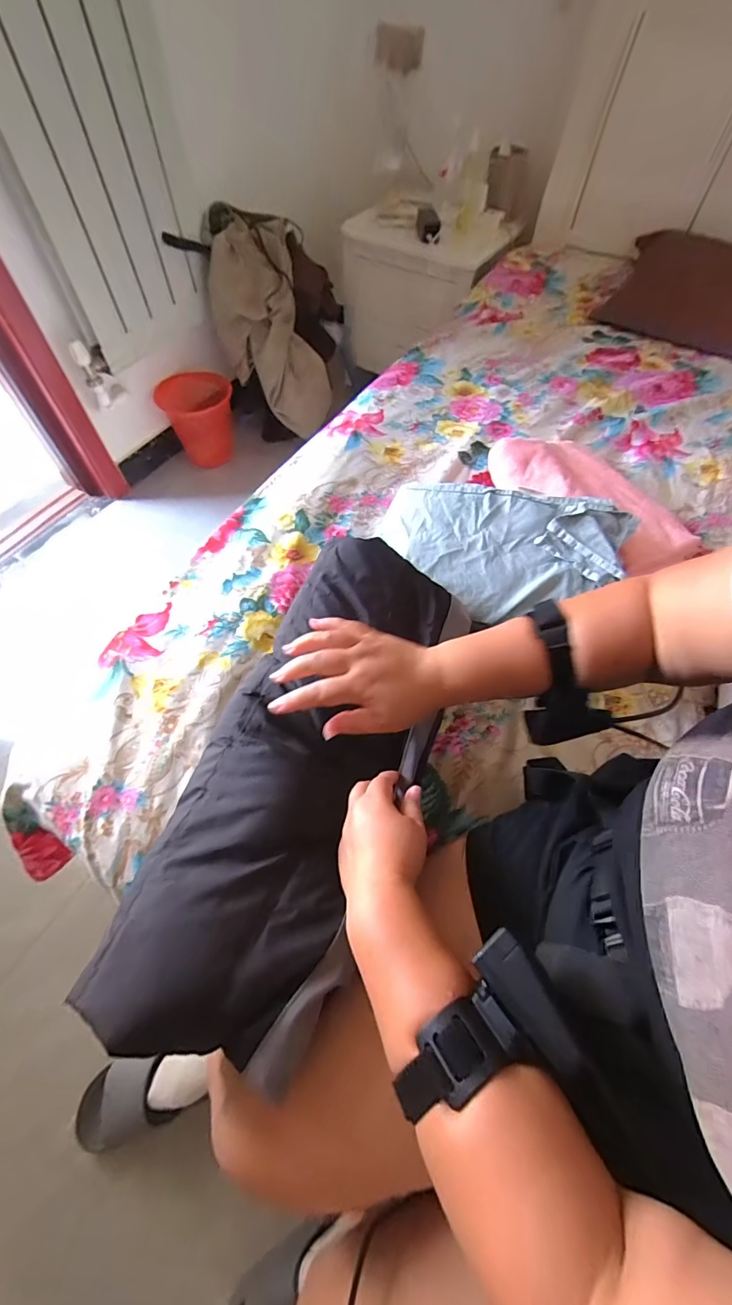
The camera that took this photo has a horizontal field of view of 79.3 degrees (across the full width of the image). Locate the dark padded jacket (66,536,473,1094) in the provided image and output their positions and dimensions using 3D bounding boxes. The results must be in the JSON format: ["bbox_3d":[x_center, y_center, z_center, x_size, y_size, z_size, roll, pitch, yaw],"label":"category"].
[{"bbox_3d":[-0.050,0.091,0.424,0.203,0.085,0.475,18,61,10],"label":"dark padded jacket"}]

